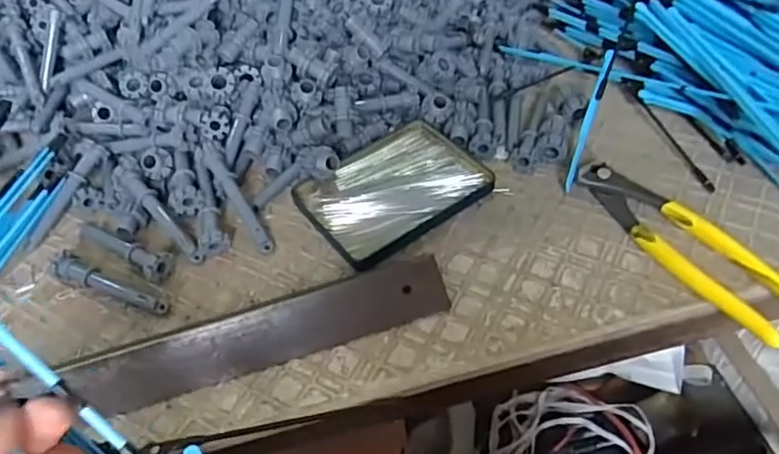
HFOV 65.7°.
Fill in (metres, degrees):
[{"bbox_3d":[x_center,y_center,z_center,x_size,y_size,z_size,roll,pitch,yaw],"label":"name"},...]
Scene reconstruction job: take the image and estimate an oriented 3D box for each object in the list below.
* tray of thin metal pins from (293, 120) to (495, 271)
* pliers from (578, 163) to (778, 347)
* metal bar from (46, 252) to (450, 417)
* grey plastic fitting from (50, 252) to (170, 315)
[{"bbox_3d":[0.003,-0.030,0.451,0.126,0.010,0.098,-32,53,-20],"label":"tray of thin metal pins"},{"bbox_3d":[0.190,0.009,0.392,0.042,0.016,0.161,-26,51,-15],"label":"pliers"},{"bbox_3d":[-0.075,0.067,0.367,0.225,0.041,0.007,-16,6,-8],"label":"metal bar"},{"bbox_3d":[-0.192,0.040,0.410,0.097,0.011,0.017,19,54,21],"label":"grey plastic fitting"}]

